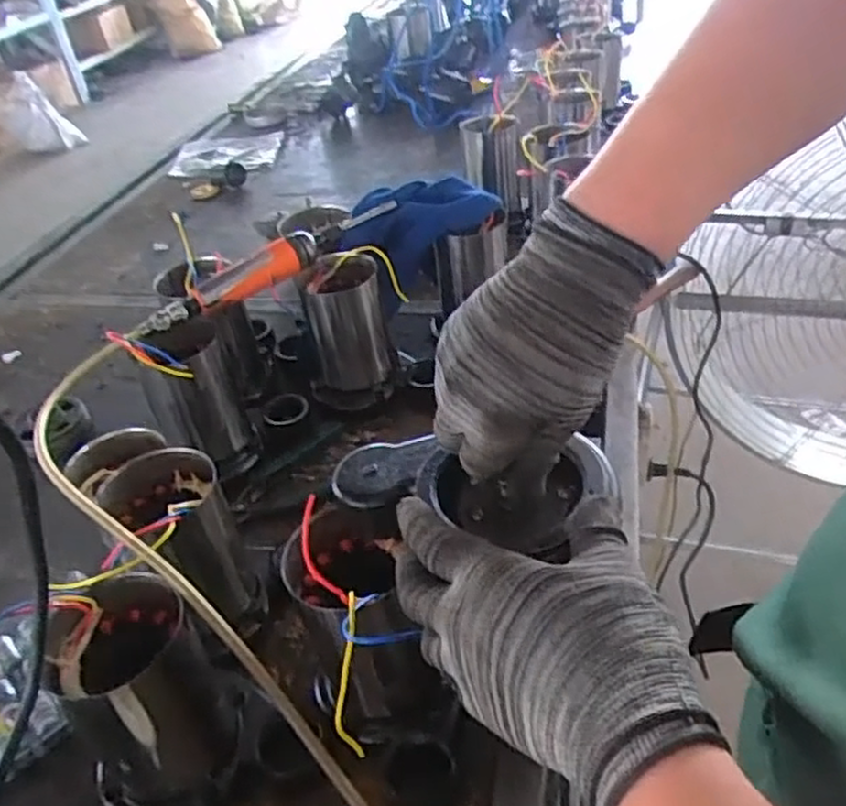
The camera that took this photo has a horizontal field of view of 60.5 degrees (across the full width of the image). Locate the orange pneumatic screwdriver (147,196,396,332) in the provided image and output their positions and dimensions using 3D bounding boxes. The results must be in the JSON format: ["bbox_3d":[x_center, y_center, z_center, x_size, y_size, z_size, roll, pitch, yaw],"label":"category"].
[{"bbox_3d":[-0.156,-0.153,0.792,0.313,0.040,0.037,-30,43,-25],"label":"orange pneumatic screwdriver"}]

